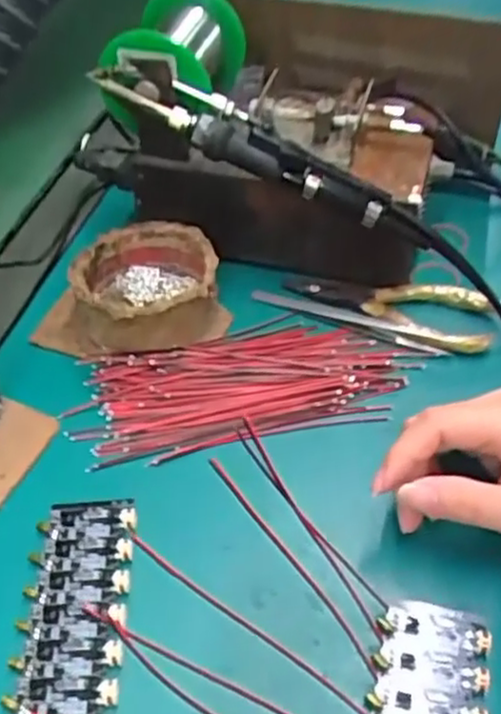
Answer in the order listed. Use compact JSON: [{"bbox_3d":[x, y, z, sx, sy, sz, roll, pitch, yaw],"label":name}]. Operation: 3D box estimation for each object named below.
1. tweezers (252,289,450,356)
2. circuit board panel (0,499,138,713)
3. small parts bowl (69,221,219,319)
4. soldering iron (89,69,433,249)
[{"bbox_3d":[0.058,-0.022,0.438,0.123,0.008,0.012,22,51,19],"label":"tweezers"},{"bbox_3d":[-0.078,0.133,0.300,0.046,0.006,0.162,0,48,0],"label":"circuit board panel"},{"bbox_3d":[-0.061,-0.043,0.433,0.082,0.039,0.082,0,48,0],"label":"small parts bowl"},{"bbox_3d":[0.008,-0.114,0.403,0.205,0.028,0.021,26,51,1],"label":"soldering iron"}]

